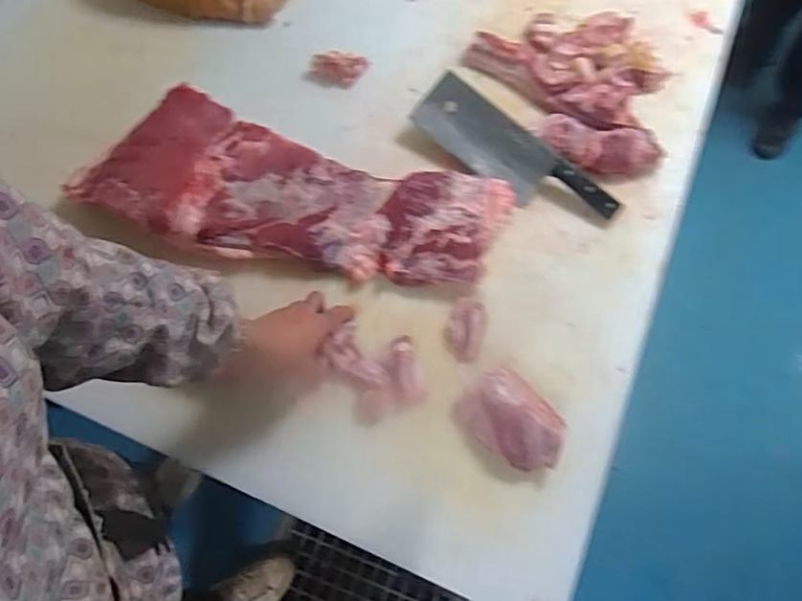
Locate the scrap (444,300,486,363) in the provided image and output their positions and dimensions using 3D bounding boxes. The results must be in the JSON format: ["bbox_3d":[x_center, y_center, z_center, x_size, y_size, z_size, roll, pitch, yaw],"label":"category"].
[{"bbox_3d":[0.089,0.041,0.839,0.047,0.015,0.093,14,67,3],"label":"scrap"}]

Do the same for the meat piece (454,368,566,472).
[{"bbox_3d":[0.148,0.157,0.778,0.104,0.046,0.143,-41,75,-18],"label":"meat piece"}]

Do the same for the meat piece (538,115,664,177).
[{"bbox_3d":[0.319,-0.247,0.972,0.206,0.044,0.092,14,67,3],"label":"meat piece"}]

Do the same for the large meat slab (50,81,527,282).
[{"bbox_3d":[-0.157,-0.148,0.880,0.607,0.077,0.235,16,67,4],"label":"large meat slab"}]

